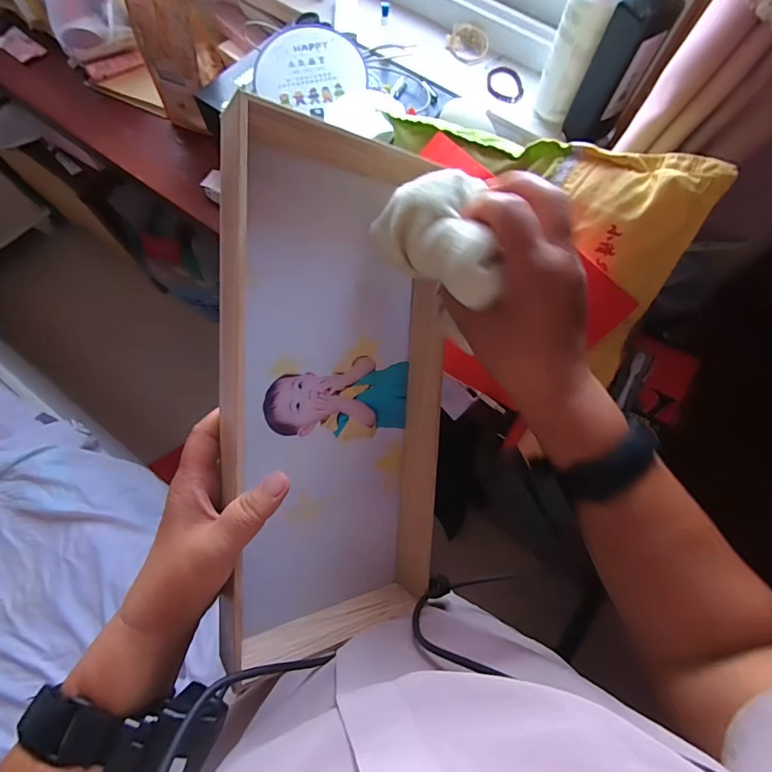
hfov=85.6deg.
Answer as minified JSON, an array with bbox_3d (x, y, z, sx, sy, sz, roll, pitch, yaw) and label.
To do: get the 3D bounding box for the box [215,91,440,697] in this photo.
[{"bbox_3d":[-0.037,0.005,0.320,0.168,0.049,0.378,-2,96,-33],"label":"box"}]

